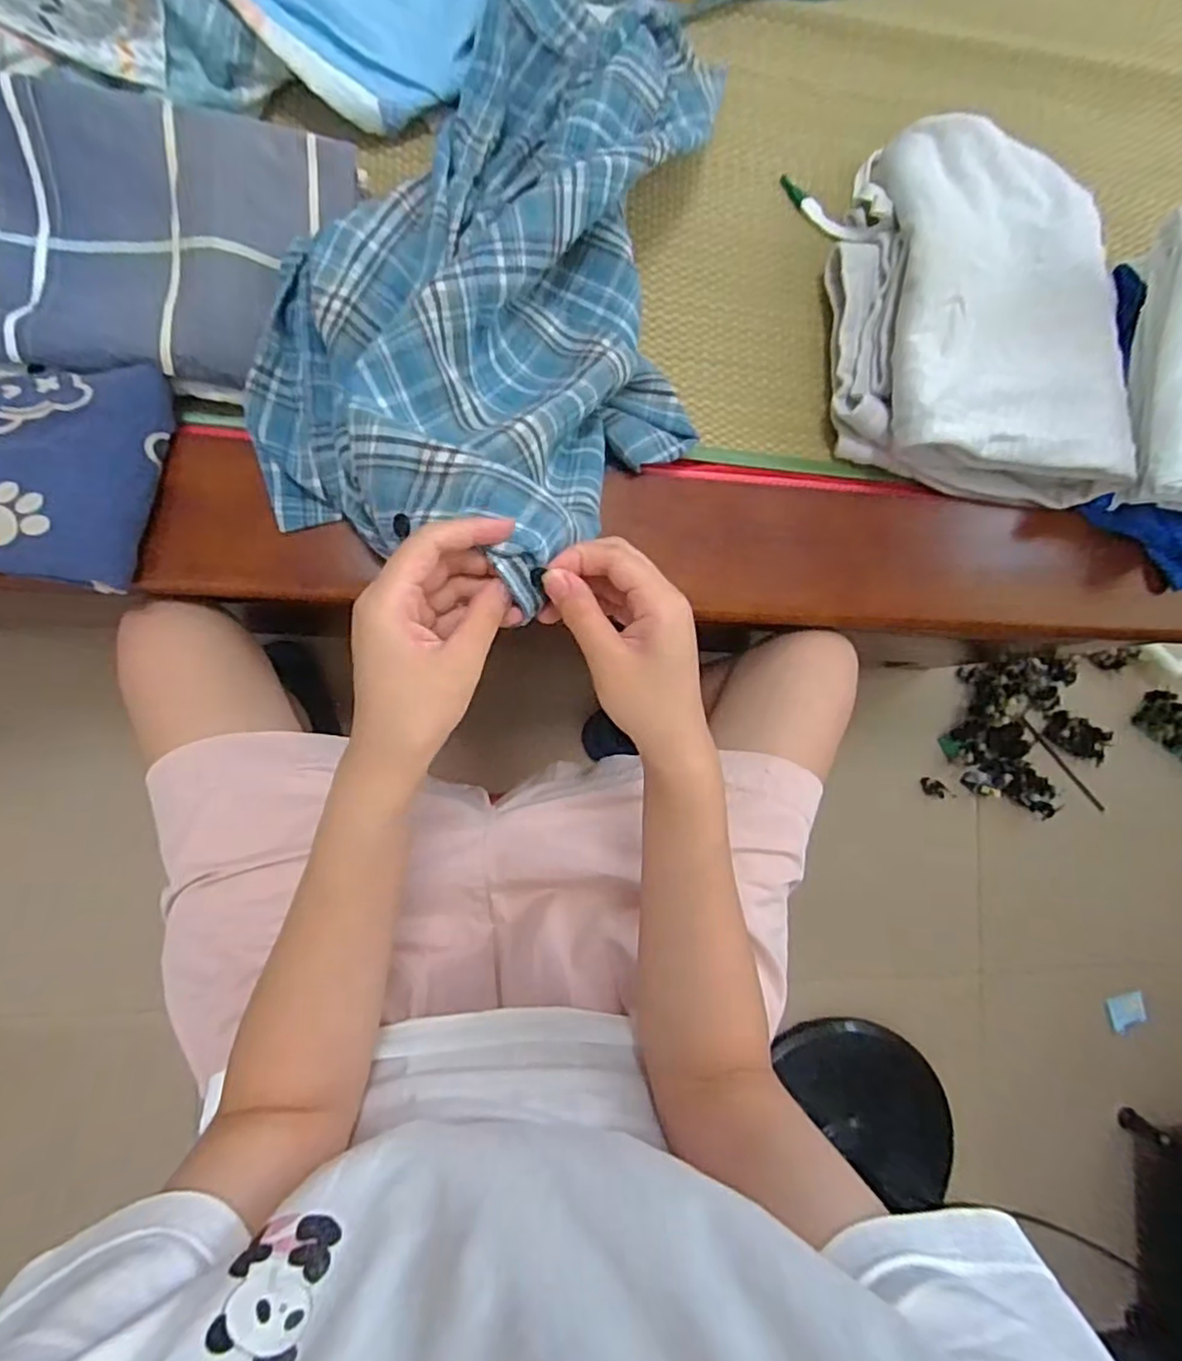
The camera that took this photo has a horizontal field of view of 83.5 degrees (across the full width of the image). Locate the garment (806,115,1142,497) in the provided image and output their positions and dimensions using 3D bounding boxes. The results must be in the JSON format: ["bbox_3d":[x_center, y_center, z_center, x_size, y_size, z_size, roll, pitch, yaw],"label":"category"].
[{"bbox_3d":[0.343,-0.328,0.590,0.251,0.079,0.326,0,87,-9],"label":"garment"}]

